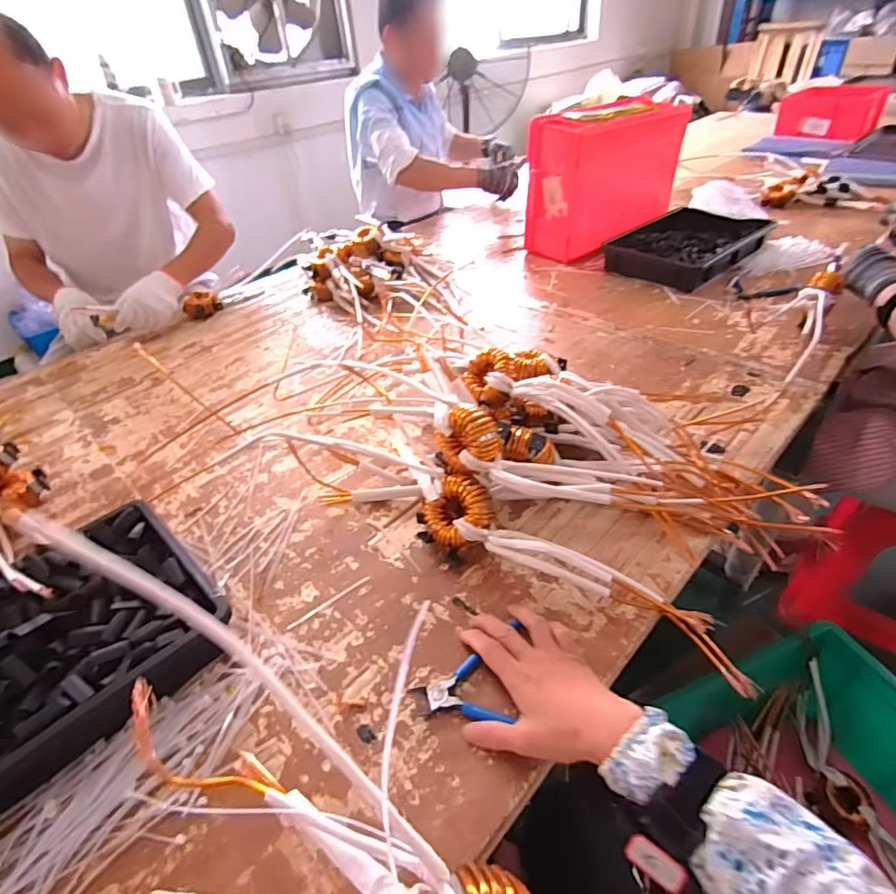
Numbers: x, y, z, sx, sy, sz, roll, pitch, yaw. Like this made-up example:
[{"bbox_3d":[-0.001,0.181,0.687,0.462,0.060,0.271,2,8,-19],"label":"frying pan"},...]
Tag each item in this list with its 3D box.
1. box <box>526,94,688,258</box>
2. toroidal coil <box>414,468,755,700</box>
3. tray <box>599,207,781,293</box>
[{"bbox_3d":[0.371,-0.629,1.236,0.355,0.279,0.154,-26,43,-24],"label":"box"},{"bbox_3d":[0.141,0.138,0.554,0.378,0.073,0.058,26,49,13],"label":"toroidal coil"},{"bbox_3d":[0.572,-0.486,1.242,0.382,0.055,0.273,-28,44,-25],"label":"tray"}]

